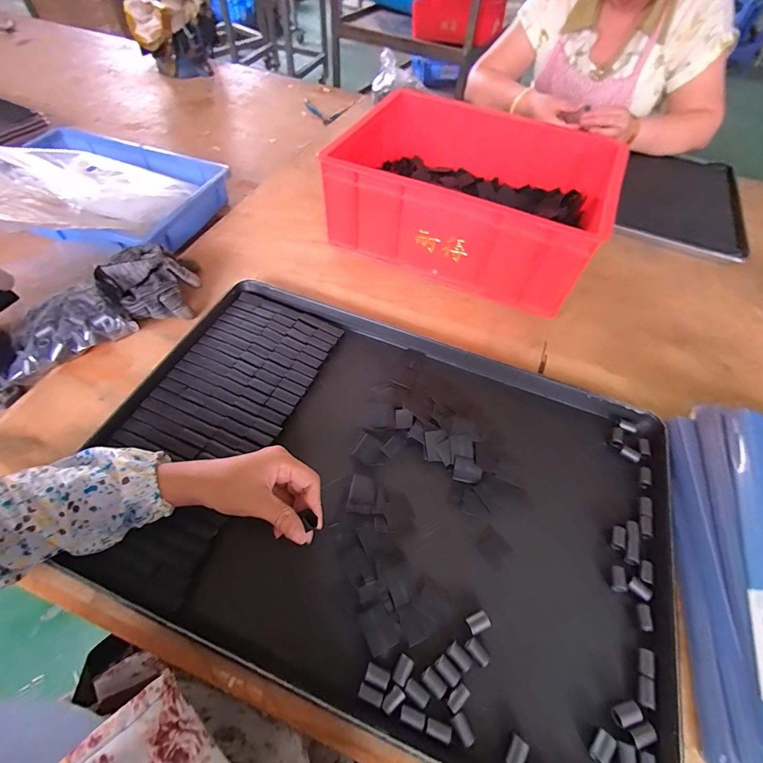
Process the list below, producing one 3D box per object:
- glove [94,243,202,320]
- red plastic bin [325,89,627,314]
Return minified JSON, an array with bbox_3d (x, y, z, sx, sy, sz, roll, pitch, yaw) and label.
[{"bbox_3d":[-0.314,-0.138,0.533,0.125,0.050,0.108,-27,61,-21],"label":"glove"},{"bbox_3d":[0.149,-0.306,0.643,0.386,0.158,0.299,24,57,13],"label":"red plastic bin"}]

